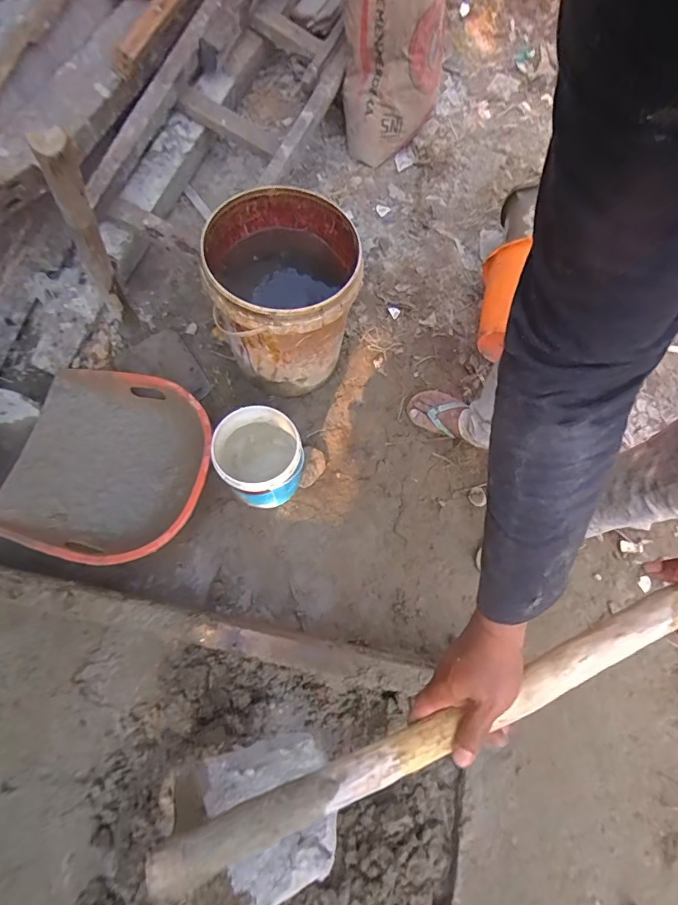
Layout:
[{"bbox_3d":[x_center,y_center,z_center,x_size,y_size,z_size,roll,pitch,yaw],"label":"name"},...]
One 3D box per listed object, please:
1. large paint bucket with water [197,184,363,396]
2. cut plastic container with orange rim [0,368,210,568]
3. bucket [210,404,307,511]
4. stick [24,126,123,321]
[{"bbox_3d":[-0.110,-0.337,0.999,0.289,0.325,0.313,1,71,-3],"label":"large paint bucket with water"},{"bbox_3d":[-0.489,0.033,0.993,0.407,0.121,0.398,15,72,4],"label":"cut plastic container with orange rim"},{"bbox_3d":[-0.169,0.016,0.979,0.167,0.169,0.173,1,71,-3],"label":"bucket"},{"bbox_3d":[-0.384,-0.317,0.702,0.031,0.526,0.039,45,75,-14],"label":"stick"}]

